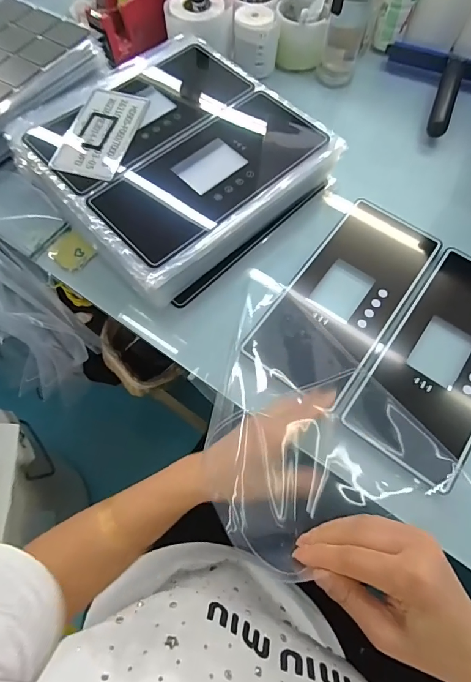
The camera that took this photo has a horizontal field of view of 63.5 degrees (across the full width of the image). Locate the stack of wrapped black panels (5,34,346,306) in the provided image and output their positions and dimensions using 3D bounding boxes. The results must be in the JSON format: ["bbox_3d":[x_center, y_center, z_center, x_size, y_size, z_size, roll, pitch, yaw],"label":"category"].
[{"bbox_3d":[-0.073,-0.254,0.512,0.350,0.072,0.321,-42,74,-16],"label":"stack of wrapped black panels"}]

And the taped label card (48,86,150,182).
[{"bbox_3d":[-0.167,-0.265,0.480,0.080,0.006,0.153,14,67,0],"label":"taped label card"}]

